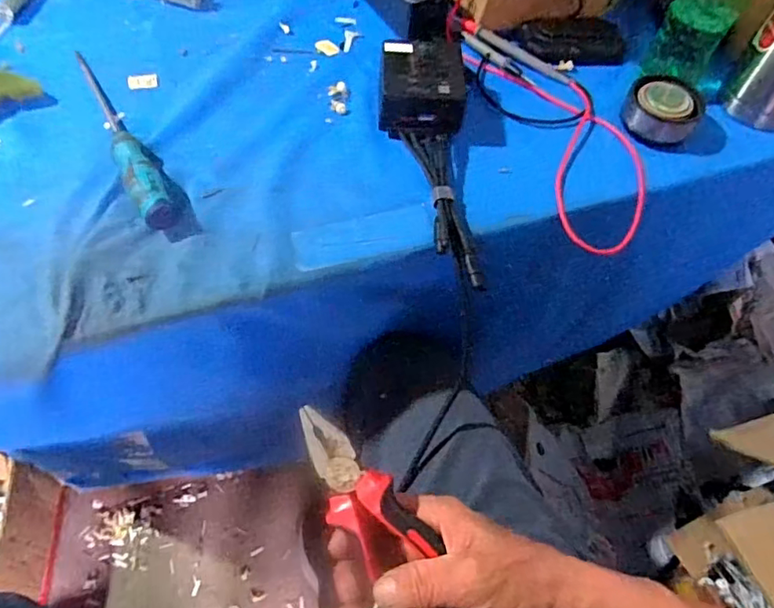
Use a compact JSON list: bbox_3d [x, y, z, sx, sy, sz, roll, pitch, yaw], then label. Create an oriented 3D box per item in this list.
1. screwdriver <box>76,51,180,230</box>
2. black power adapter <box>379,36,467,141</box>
[{"bbox_3d":[-0.227,-0.153,0.480,0.027,0.030,0.228,-25,64,-17],"label":"screwdriver"},{"bbox_3d":[0.032,-0.193,0.519,0.075,0.047,0.090,5,60,0],"label":"black power adapter"}]

